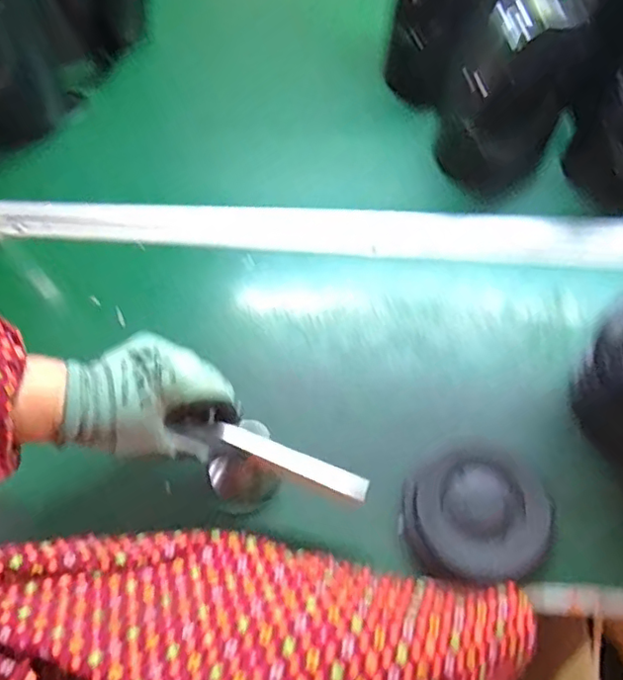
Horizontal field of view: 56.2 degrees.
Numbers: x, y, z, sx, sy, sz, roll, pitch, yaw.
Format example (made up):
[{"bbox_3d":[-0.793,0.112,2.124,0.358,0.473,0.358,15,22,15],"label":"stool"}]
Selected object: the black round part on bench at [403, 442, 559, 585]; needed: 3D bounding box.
[{"bbox_3d":[0.136,0.143,0.484,0.118,0.021,0.106,-9,64,-5],"label":"black round part on bench"}]

